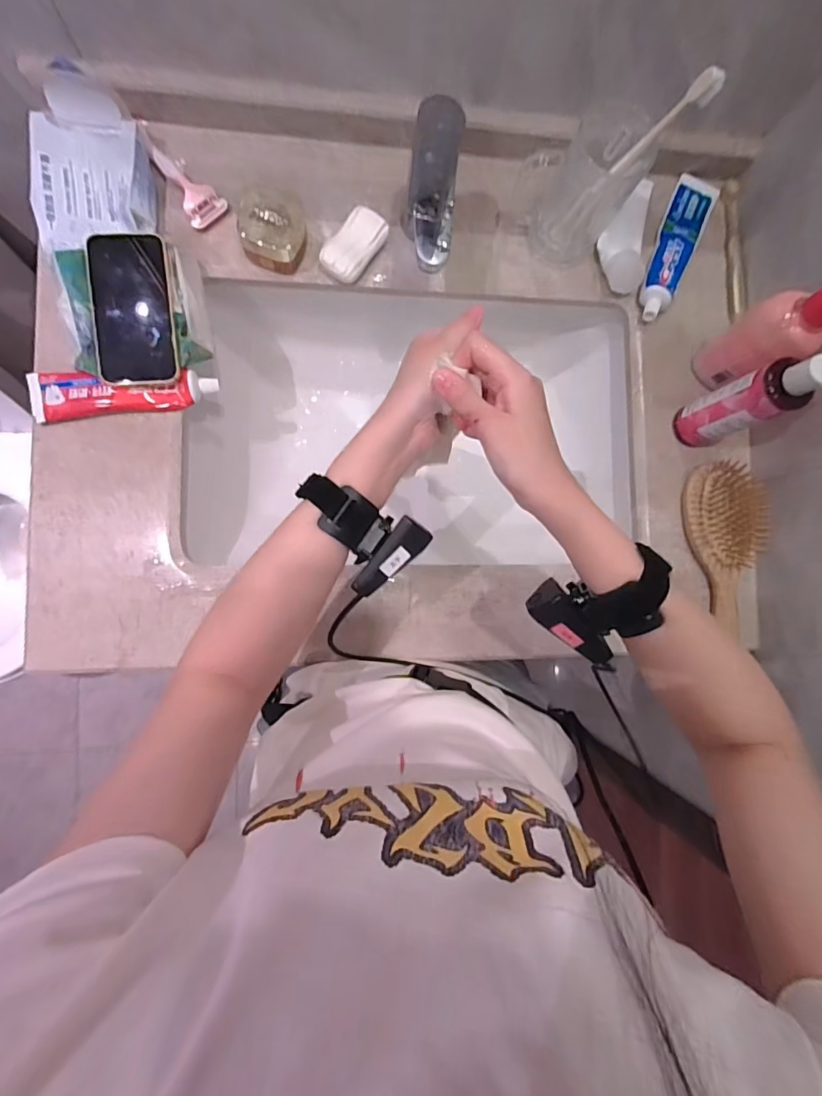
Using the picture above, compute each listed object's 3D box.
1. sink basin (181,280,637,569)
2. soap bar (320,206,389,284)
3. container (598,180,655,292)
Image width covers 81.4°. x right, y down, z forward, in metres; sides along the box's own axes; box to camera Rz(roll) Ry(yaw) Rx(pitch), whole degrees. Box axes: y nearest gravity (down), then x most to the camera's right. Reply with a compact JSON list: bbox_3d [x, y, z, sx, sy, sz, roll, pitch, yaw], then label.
[{"bbox_3d":[0.001,-0.148,0.620,0.516,0.177,0.328,0,88,-9],"label":"sink basin"},{"bbox_3d":[-0.061,-0.325,0.518,0.042,0.029,0.082,38,83,-5],"label":"soap bar"},{"bbox_3d":[0.255,-0.374,0.560,0.056,0.026,0.148,15,85,-8],"label":"container"}]

